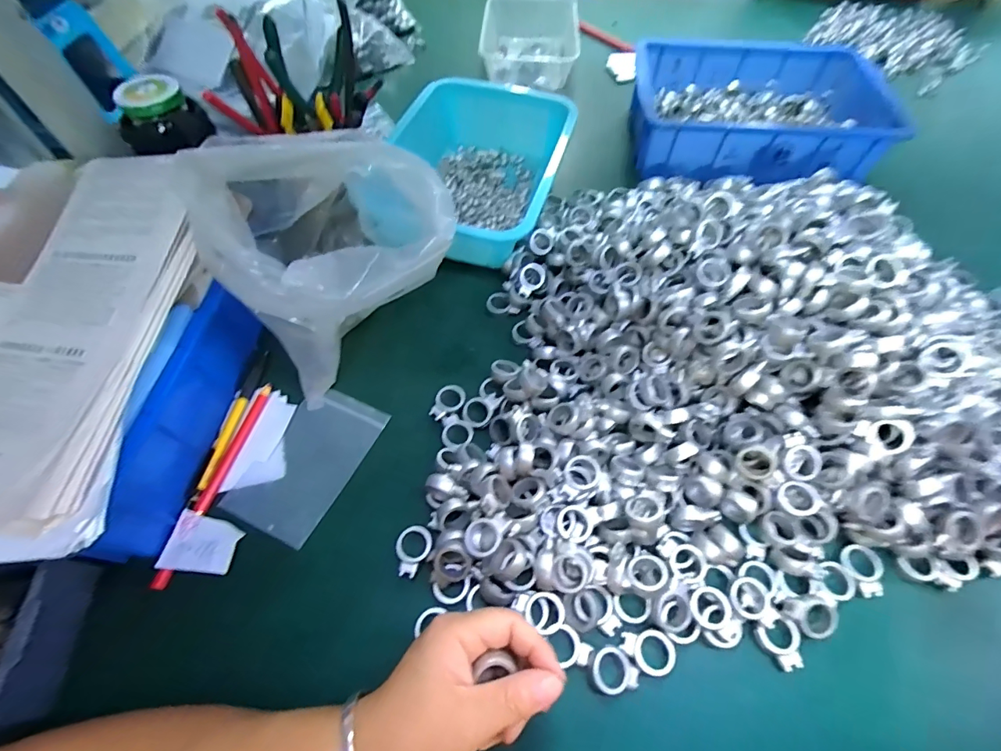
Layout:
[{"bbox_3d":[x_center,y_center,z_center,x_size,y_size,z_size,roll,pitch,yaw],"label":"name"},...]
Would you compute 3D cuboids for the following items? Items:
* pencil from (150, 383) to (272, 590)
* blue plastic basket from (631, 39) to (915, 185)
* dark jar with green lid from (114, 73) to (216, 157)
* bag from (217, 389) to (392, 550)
[{"bbox_3d":[-0.232,0.084,0.361,0.010,0.010,0.169,10,59,7],"label":"pencil"},{"bbox_3d":[0.317,-0.341,0.567,0.284,0.081,0.200,5,58,4],"label":"blue plastic basket"},{"bbox_3d":[-0.276,-0.211,0.358,0.072,0.041,0.046,12,59,8],"label":"dark jar with green lid"},{"bbox_3d":[-0.162,0.072,0.374,0.079,0.006,0.127,22,61,14],"label":"bag"}]

